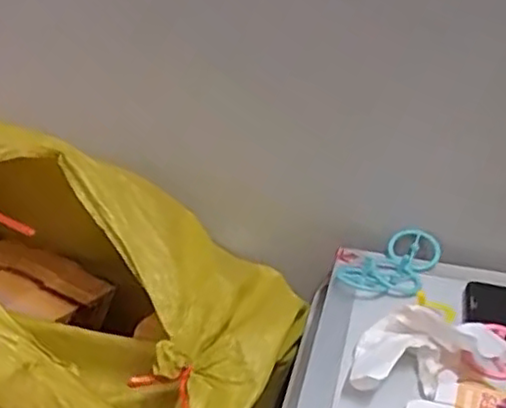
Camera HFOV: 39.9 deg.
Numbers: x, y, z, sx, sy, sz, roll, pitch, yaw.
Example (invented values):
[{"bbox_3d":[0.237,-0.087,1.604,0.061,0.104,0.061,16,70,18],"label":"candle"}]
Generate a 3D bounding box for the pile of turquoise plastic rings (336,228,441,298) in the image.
[{"bbox_3d":[0.127,0.054,0.666,0.077,0.040,0.092,20,33,29],"label":"pile of turquoise plastic rings"}]

